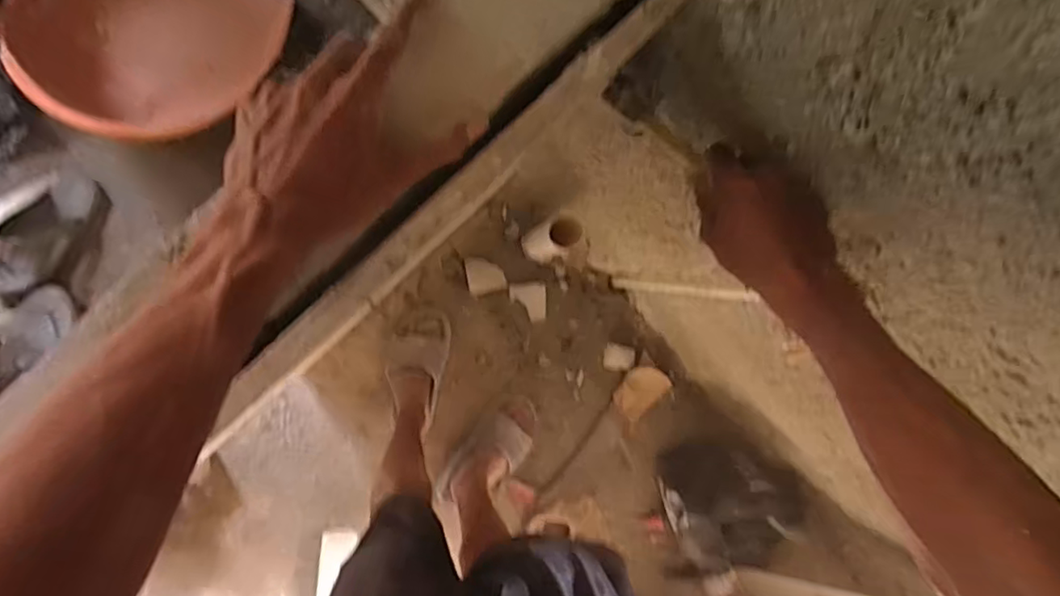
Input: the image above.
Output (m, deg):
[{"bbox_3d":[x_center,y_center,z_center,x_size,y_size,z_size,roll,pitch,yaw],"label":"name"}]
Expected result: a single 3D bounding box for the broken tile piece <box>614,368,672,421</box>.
[{"bbox_3d":[0.237,0.197,1.276,0.118,0.013,0.085,-45,96,-3],"label":"broken tile piece"}]

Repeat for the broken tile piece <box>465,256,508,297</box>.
[{"bbox_3d":[-0.091,-0.049,1.238,0.076,0.015,0.078,-13,94,-6],"label":"broken tile piece"}]

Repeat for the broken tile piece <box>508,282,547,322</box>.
[{"bbox_3d":[-0.003,0.009,1.251,0.075,0.010,0.080,-3,92,-7],"label":"broken tile piece"}]

